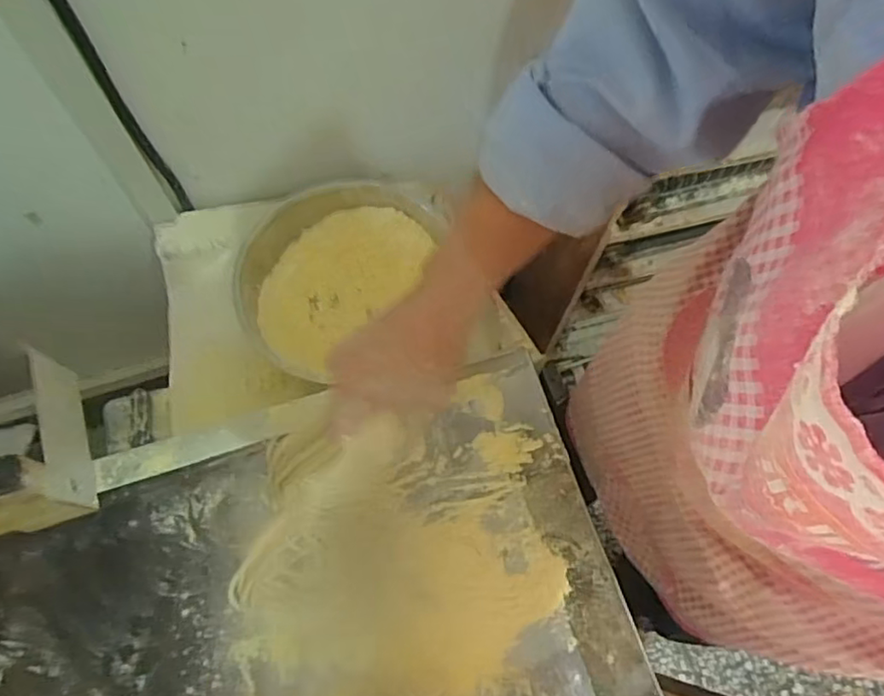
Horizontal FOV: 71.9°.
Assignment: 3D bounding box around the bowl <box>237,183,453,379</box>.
[{"bbox_3d":[-0.114,-0.072,0.713,0.238,0.094,0.234,1,68,-2],"label":"bowl"}]

